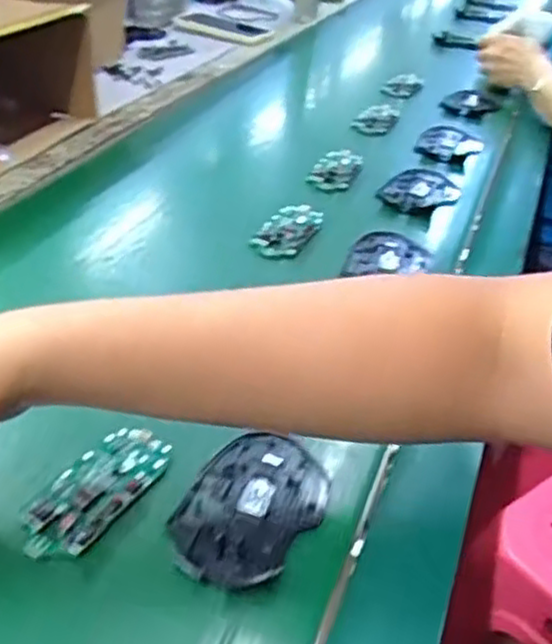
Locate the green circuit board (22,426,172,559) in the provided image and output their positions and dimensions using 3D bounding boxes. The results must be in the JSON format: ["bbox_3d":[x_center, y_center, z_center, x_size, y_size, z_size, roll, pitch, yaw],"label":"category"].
[{"bbox_3d":[-0.102,0.090,0.414,0.049,0.007,0.101,21,37,19],"label":"green circuit board"}]

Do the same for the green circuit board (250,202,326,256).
[{"bbox_3d":[0.012,-0.088,0.690,0.047,0.012,0.102,16,36,13],"label":"green circuit board"}]

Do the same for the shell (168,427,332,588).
[{"bbox_3d":[-0.015,0.103,0.414,0.069,0.013,0.109,21,37,19],"label":"shell"}]

